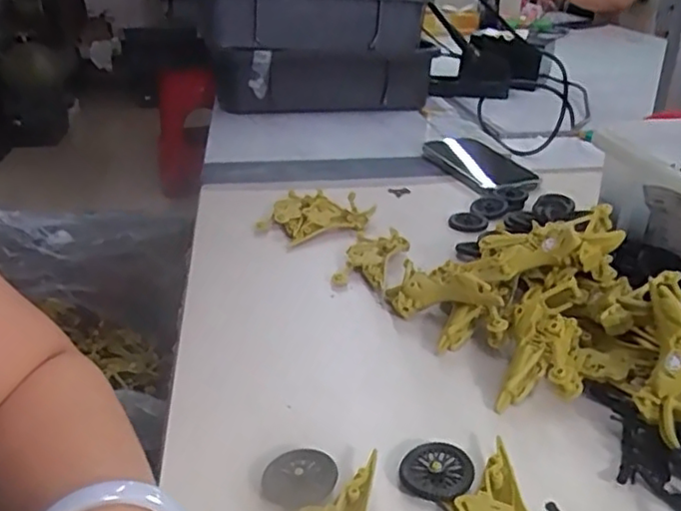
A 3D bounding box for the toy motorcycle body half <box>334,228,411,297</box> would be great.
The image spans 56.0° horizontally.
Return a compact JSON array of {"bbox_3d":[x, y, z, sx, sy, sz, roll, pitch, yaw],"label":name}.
[{"bbox_3d":[0.027,0.004,0.557,0.049,0.015,0.097,7,28,16],"label":"toy motorcycle body half"}]

